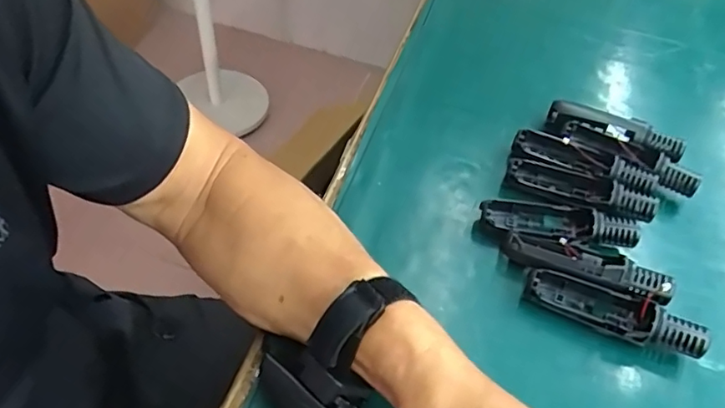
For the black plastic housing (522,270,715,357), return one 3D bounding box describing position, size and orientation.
[{"bbox_3d":[0.179,0.078,0.400,0.120,0.033,0.029,23,51,14],"label":"black plastic housing"}]

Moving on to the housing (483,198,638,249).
[{"bbox_3d":[0.157,0.015,0.450,0.119,0.030,0.032,11,49,4],"label":"housing"}]

